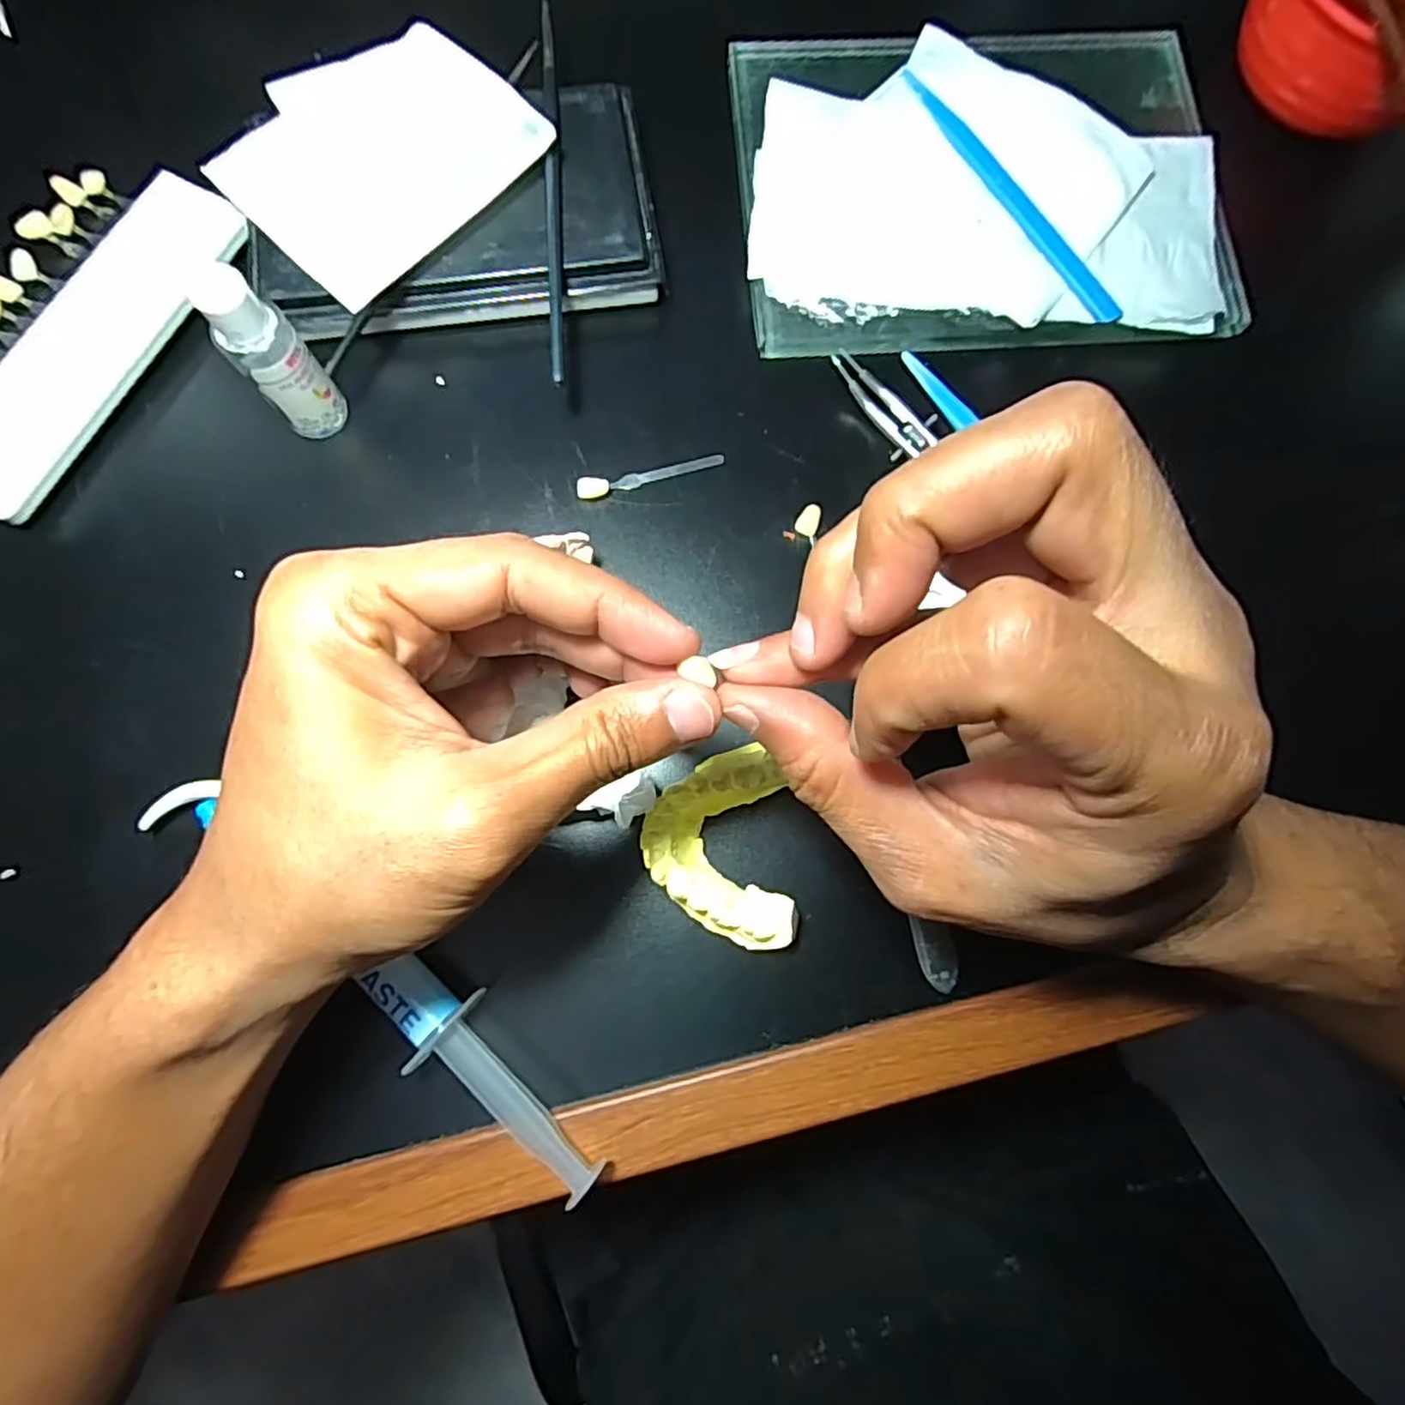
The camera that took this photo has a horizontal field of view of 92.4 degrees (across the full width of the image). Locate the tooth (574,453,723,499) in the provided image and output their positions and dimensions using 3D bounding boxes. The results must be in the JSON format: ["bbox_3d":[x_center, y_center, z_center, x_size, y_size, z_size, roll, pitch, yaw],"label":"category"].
[{"bbox_3d":[-0.019,-0.087,0.257,0.057,0.006,0.009,-14,80,-6],"label":"tooth"}]

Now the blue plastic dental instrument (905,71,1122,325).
[{"bbox_3d":[0.122,-0.203,0.271,0.010,0.004,0.133,-33,83,-8],"label":"blue plastic dental instrument"}]

